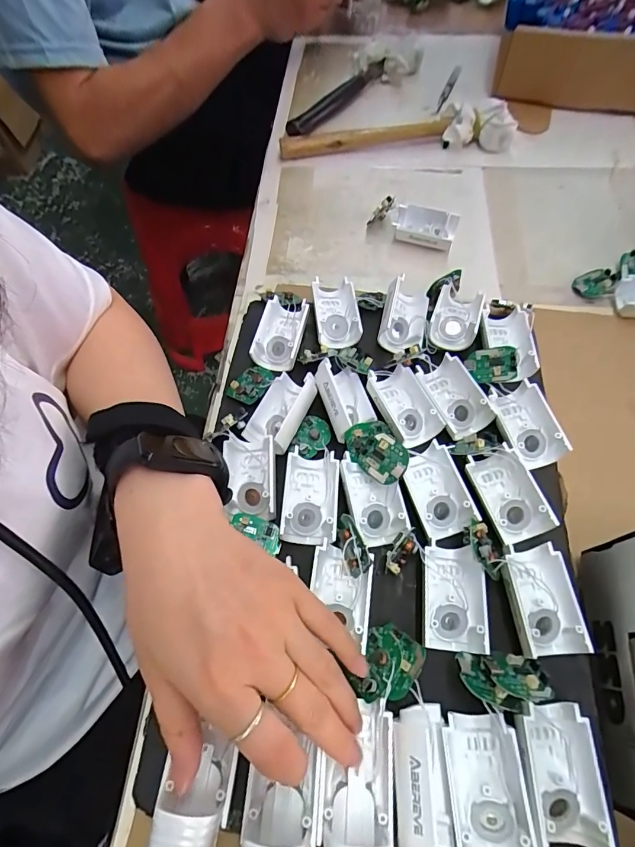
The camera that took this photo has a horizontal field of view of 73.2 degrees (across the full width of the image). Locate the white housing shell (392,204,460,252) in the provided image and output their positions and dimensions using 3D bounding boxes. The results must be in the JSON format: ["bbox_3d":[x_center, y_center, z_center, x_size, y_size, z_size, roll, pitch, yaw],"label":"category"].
[{"bbox_3d":[0.104,-0.186,0.411,0.057,0.022,0.036,12,64,8],"label":"white housing shell"}]

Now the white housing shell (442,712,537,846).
[{"bbox_3d":[0.080,0.176,0.207,0.033,0.025,0.057,-1,63,2],"label":"white housing shell"}]

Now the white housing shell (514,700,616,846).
[{"bbox_3d":[0.118,0.172,0.210,0.036,0.022,0.057,1,63,3],"label":"white housing shell"}]

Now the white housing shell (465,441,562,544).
[{"bbox_3d":[0.120,0.045,0.271,0.035,0.020,0.055,-19,64,-7],"label":"white housing shell"}]

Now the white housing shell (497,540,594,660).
[{"bbox_3d":[0.127,0.101,0.245,0.037,0.019,0.058,-7,63,-1],"label":"white housing shell"}]

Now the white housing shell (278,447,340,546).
[{"bbox_3d":[-0.004,0.045,0.274,0.034,0.017,0.058,4,64,4],"label":"white housing shell"}]

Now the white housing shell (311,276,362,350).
[{"bbox_3d":[0.015,-0.088,0.348,0.034,0.024,0.056,-6,63,-1],"label":"white housing shell"}]

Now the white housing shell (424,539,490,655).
[{"bbox_3d":[0.079,0.100,0.247,0.034,0.018,0.056,2,64,3],"label":"white housing shell"}]

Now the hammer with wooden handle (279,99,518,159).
[{"bbox_3d":[0.086,-0.325,0.470,0.250,0.034,0.046,-3,64,-2],"label":"hammer with wooden handle"}]

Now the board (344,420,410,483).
[{"bbox_3d":[0.040,0.020,0.283,0.031,0.012,0.048,-43,52,12],"label":"board"}]

